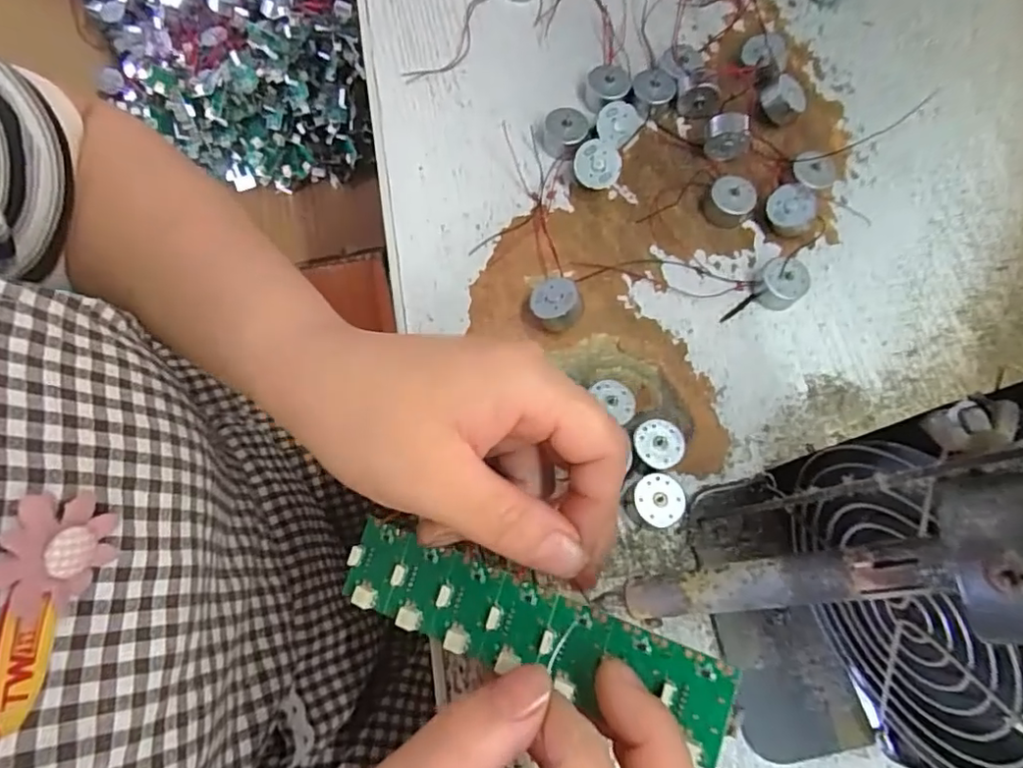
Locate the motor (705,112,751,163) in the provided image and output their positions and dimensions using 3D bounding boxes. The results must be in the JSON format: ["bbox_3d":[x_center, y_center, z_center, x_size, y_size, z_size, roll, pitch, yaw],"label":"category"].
[{"bbox_3d":[0.115,-0.133,0.317,0.024,0.024,0.011,6,72,0],"label":"motor"}]

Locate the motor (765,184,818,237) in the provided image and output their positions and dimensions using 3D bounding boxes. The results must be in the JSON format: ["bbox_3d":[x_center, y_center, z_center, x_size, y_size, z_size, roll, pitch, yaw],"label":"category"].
[{"bbox_3d":[0.144,-0.090,0.307,0.024,0.015,0.024,-4,76,15],"label":"motor"}]

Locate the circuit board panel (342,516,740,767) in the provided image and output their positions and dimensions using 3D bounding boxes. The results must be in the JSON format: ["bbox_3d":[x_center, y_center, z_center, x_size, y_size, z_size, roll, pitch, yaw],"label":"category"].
[{"bbox_3d":[0.002,0.079,0.197,0.135,0.007,0.032,13,71,21],"label":"circuit board panel"}]

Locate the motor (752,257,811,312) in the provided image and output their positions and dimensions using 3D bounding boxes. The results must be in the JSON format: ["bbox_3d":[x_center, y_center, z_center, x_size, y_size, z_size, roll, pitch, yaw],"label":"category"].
[{"bbox_3d":[0.137,-0.052,0.296,0.023,0.015,0.024,1,72,-2],"label":"motor"}]

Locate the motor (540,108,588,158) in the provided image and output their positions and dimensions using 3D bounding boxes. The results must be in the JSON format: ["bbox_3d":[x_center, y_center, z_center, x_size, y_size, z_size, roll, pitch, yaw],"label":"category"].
[{"bbox_3d":[0.029,-0.135,0.318,0.023,0.013,0.026,4,72,-1],"label":"motor"}]

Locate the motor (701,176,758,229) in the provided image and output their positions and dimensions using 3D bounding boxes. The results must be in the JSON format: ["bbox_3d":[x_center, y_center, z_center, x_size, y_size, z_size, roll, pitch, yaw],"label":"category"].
[{"bbox_3d":[0.115,-0.096,0.309,0.024,0.015,0.020,31,73,8],"label":"motor"}]

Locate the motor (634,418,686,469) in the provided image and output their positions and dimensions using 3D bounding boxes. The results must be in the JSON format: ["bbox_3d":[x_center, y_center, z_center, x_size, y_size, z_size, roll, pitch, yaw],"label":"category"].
[{"bbox_3d":[0.066,0.029,0.268,0.022,0.014,0.022,-2,72,-3],"label":"motor"}]

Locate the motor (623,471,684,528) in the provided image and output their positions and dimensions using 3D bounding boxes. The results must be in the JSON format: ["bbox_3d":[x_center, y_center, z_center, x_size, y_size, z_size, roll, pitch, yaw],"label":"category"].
[{"bbox_3d":[0.063,0.052,0.259,0.023,0.014,0.023,1,72,-2],"label":"motor"}]

